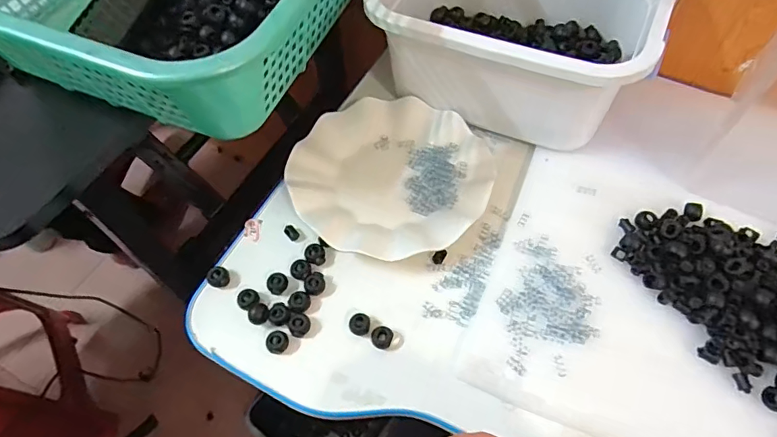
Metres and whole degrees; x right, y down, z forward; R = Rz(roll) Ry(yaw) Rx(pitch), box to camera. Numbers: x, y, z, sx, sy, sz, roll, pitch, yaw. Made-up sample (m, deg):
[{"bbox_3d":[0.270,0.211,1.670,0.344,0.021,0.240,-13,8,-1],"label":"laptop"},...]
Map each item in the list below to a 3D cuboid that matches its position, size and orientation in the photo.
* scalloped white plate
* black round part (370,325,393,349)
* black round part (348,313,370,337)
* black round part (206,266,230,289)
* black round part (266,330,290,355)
[{"bbox_3d":[0.001,-0.041,0.450,0.175,0.025,0.175,0,60,1],"label":"scalloped white plate"},{"bbox_3d":[-0.005,0.096,0.384,0.017,0.010,0.017,0,60,1],"label":"black round part"},{"bbox_3d":[-0.023,0.087,0.388,0.017,0.011,0.017,0,60,1],"label":"black round part"},{"bbox_3d":[-0.146,0.051,0.412,0.017,0.014,0.015,-35,65,-18],"label":"black round part"},{"bbox_3d":[-0.089,0.100,0.384,0.017,0.014,0.018,0,60,1],"label":"black round part"}]

